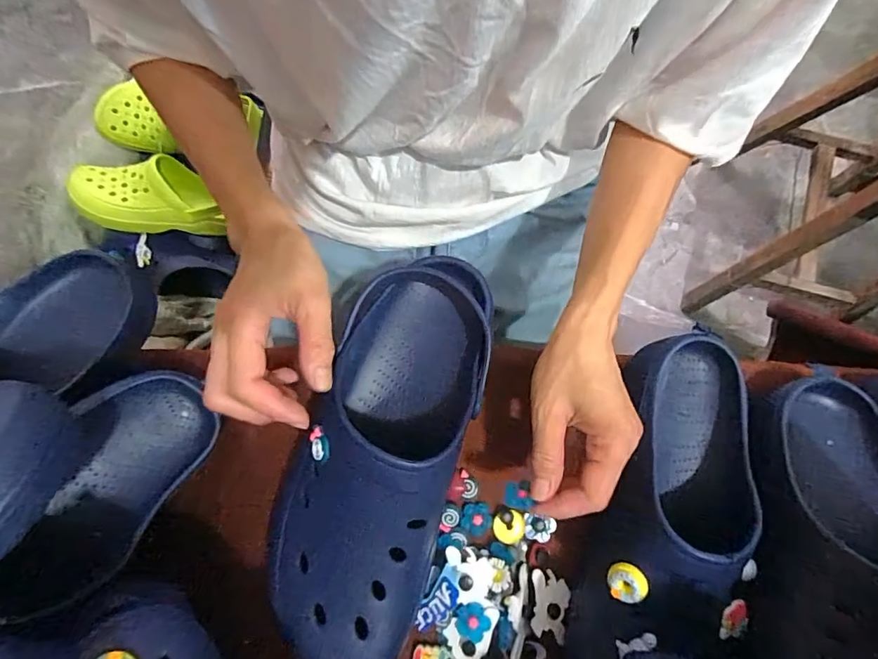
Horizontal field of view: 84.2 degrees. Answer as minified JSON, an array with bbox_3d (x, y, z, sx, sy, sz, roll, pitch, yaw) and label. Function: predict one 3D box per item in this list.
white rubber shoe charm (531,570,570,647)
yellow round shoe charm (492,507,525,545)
[{"bbox_3d":[0.082,0.204,0.359,0.033,0.008,0.045,22,65,-24],"label":"white rubber shoe charm"},{"bbox_3d":[0.054,0.152,0.375,0.022,0.005,0.026,29,79,6],"label":"yellow round shoe charm"}]

